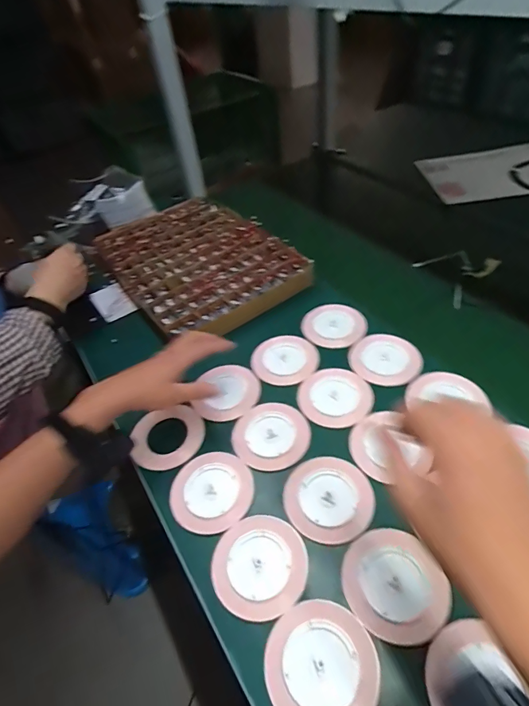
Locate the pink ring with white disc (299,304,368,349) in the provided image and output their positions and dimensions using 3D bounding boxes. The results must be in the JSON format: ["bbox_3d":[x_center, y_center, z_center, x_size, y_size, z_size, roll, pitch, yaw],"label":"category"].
[{"bbox_3d":[0.116,-0.049,0.663,0.103,0.008,0.098,-1,48,1],"label":"pink ring with white disc"}]

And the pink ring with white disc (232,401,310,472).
[{"bbox_3d":[0.009,0.108,0.539,0.098,0.005,0.100,-4,47,5],"label":"pink ring with white disc"}]

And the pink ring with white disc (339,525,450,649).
[{"bbox_3d":[0.130,0.232,0.402,0.093,0.013,0.099,-4,47,5],"label":"pink ring with white disc"}]

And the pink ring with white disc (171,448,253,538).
[{"bbox_3d":[-0.064,0.170,0.493,0.093,0.008,0.102,-4,47,5],"label":"pink ring with white disc"}]

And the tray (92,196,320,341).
[{"bbox_3d":[-0.141,-0.194,0.793,0.287,0.037,0.406,-30,54,-23],"label":"tray"}]

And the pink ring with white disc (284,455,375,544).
[{"bbox_3d":[0.076,0.170,0.472,0.098,0.009,0.100,-4,47,5],"label":"pink ring with white disc"}]

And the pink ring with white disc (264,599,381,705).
[{"bbox_3d":[0.052,0.287,0.366,0.098,0.013,0.098,-4,47,5],"label":"pink ring with white disc"}]

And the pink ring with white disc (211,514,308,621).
[{"bbox_3d":[-0.005,0.227,0.432,0.097,0.008,0.100,-4,47,5],"label":"pink ring with white disc"}]

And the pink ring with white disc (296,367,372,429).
[{"bbox_3d":[0.101,0.058,0.568,0.099,0.015,0.097,-4,47,5],"label":"pink ring with white disc"}]

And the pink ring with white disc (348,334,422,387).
[{"bbox_3d":[0.181,0.007,0.602,0.097,0.016,0.097,-4,47,5],"label":"pink ring with white disc"}]

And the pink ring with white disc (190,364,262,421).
[{"bbox_3d":[-0.054,0.057,0.599,0.090,0.010,0.101,0,47,9],"label":"pink ring with white disc"}]

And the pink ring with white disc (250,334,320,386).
[{"bbox_3d":[0.033,0.006,0.627,0.102,0.006,0.097,-4,47,5],"label":"pink ring with white disc"}]

